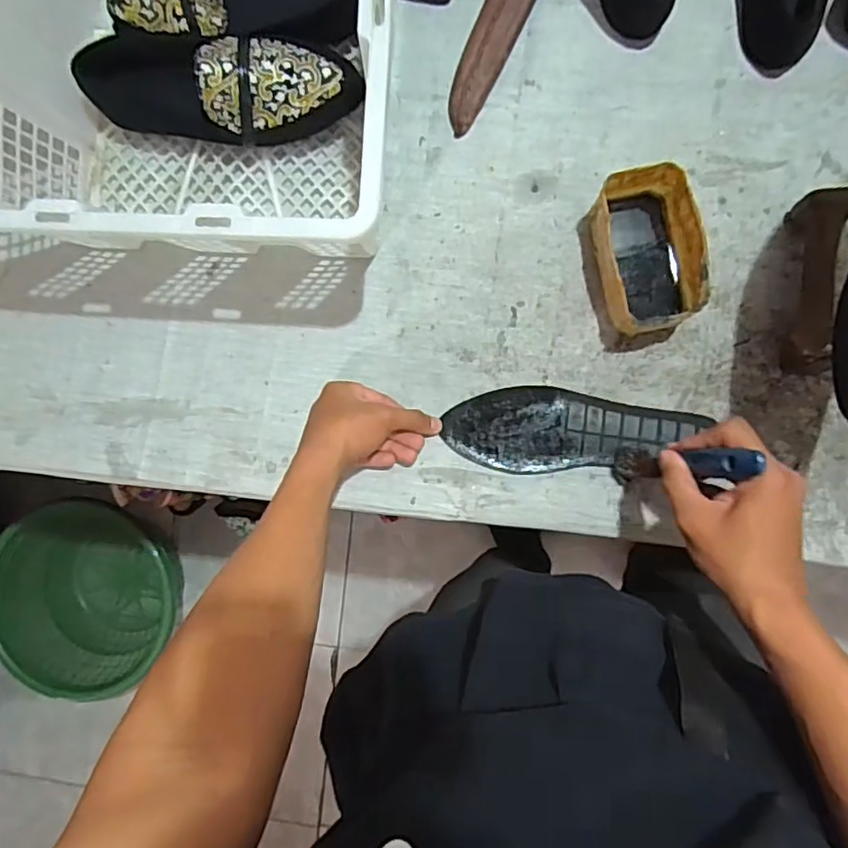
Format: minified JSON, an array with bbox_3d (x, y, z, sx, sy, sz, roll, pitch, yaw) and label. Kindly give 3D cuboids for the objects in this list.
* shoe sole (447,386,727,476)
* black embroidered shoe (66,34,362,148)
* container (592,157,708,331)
[{"bbox_3d":[0.134,0.005,0.559,0.225,0.013,0.074,-1,91,5],"label":"shoe sole"},{"bbox_3d":[-0.186,-0.297,0.548,0.234,0.083,0.085,9,91,5],"label":"black embroidered shoe"},{"bbox_3d":[0.190,-0.144,0.531,0.078,0.061,0.130,-11,90,5],"label":"container"}]

